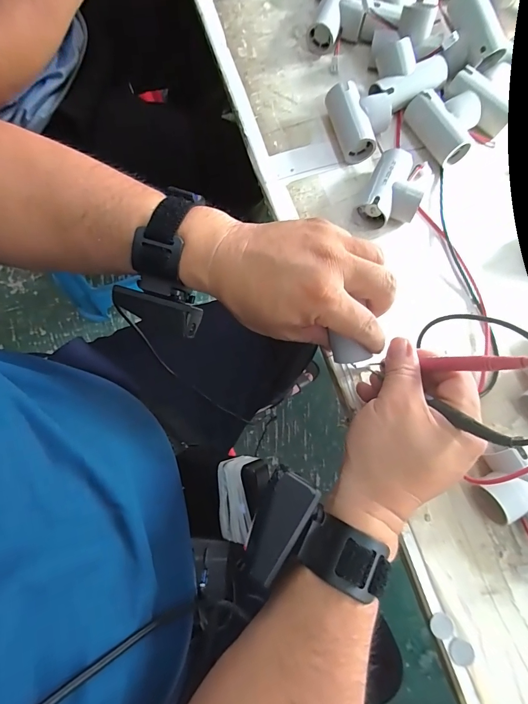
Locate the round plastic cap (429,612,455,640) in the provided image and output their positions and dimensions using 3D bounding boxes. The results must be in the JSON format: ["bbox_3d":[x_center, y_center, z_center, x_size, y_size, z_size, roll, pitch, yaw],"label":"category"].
[{"bbox_3d":[0.137,0.211,0.279,0.017,0.004,0.018,0,75,0],"label":"round plastic cap"}]

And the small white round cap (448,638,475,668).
[{"bbox_3d":[0.149,0.227,0.274,0.017,0.004,0.018,0,75,0],"label":"small white round cap"}]

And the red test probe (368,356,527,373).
[{"bbox_3d":[0.127,0.010,0.261,0.009,0.128,0.010,25,74,-30],"label":"red test probe"}]

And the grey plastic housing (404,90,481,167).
[{"bbox_3d":[0.194,-0.239,0.381,0.057,0.034,0.076,-24,77,-6],"label":"grey plastic housing"}]

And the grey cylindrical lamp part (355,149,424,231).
[{"bbox_3d":[0.129,-0.156,0.360,0.058,0.037,0.073,26,77,7],"label":"grey cylindrical lamp part"}]

